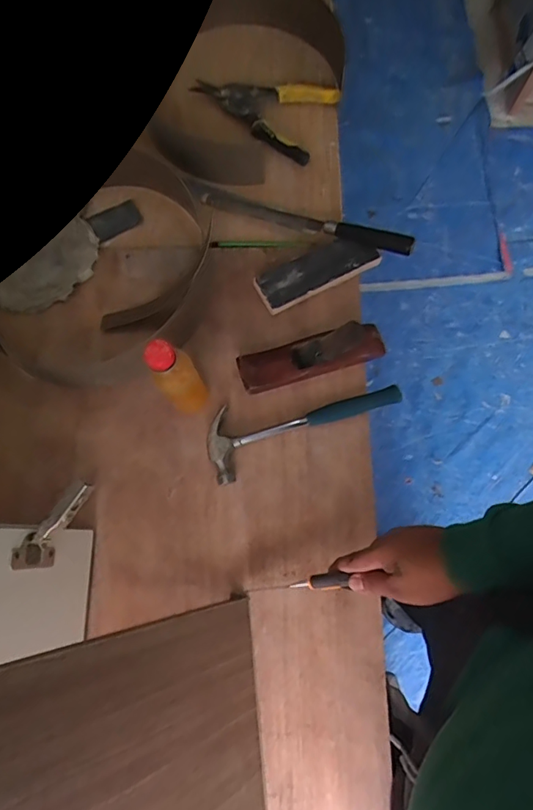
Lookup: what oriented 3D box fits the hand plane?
[{"bbox_3d":[0.060,-0.066,0.633,0.195,0.056,0.056,-16,75,-4],"label":"hand plane"}]

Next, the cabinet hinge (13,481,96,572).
[{"bbox_3d":[-0.223,0.125,0.510,0.028,0.055,0.104,38,89,13],"label":"cabinet hinge"}]

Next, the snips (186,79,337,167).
[{"bbox_3d":[-0.017,-0.485,0.781,0.240,0.035,0.139,25,77,8],"label":"snips"}]

